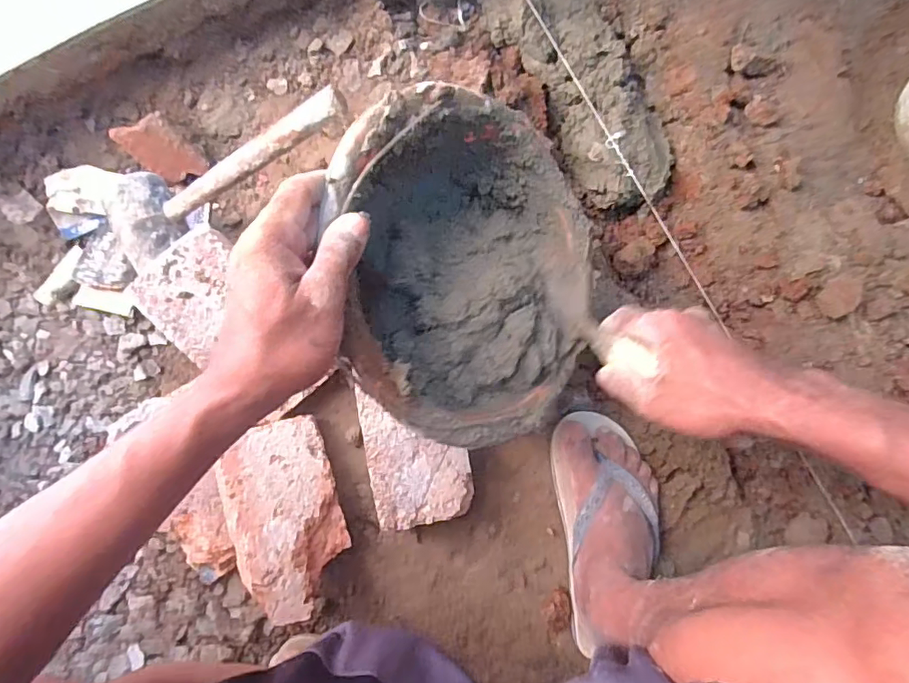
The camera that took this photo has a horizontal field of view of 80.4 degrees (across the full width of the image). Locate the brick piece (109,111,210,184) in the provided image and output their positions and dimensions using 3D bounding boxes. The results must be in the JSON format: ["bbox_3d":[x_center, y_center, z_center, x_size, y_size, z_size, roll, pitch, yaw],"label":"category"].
[{"bbox_3d":[-0.316,-0.205,0.582,0.050,0.015,0.082,-40,133,1],"label":"brick piece"}]

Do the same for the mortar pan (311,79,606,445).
[{"bbox_3d":[-0.007,-0.052,0.420,0.253,0.115,0.250,48,54,-31],"label":"mortar pan"}]

